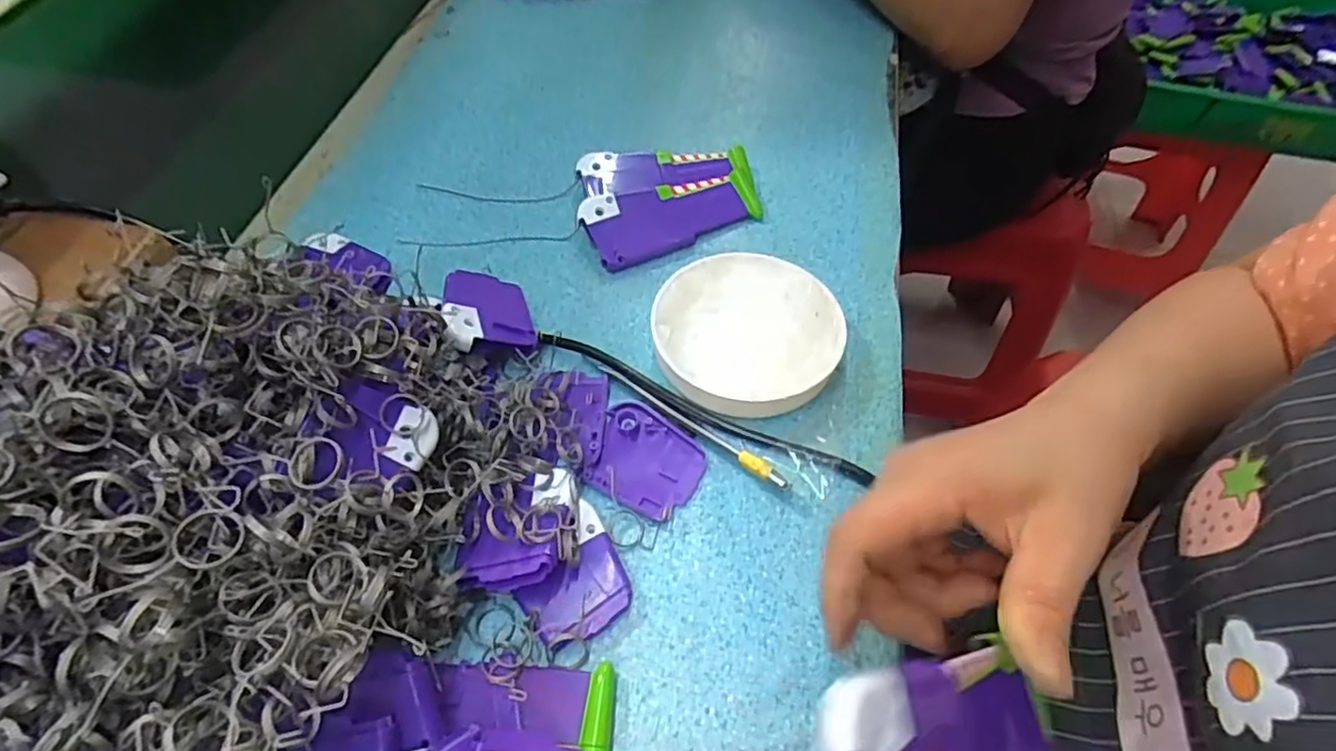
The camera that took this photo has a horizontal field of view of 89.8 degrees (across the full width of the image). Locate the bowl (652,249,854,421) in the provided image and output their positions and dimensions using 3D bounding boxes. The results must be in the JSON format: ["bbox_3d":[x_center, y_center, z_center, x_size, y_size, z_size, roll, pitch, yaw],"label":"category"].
[{"bbox_3d":[0.045,-0.024,0.386,0.103,0.027,0.102,0,54,0],"label":"bowl"}]

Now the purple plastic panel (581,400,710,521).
[{"bbox_3d":[-0.012,0.043,0.352,0.060,0.005,0.050,24,58,16],"label":"purple plastic panel"}]

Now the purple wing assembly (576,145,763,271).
[{"bbox_3d":[-0.003,-0.127,0.467,0.124,0.025,0.090,-22,57,-16],"label":"purple wing assembly"}]

